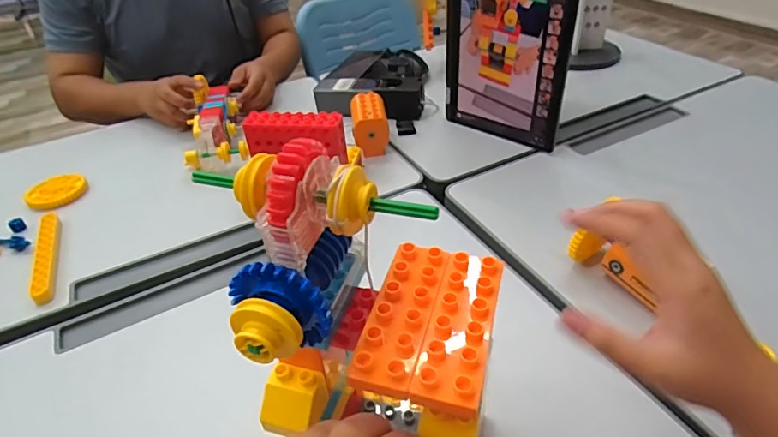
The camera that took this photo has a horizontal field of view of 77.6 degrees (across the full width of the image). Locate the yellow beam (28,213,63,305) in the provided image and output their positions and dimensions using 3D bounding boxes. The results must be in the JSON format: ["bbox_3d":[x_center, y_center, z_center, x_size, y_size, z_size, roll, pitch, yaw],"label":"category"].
[{"bbox_3d":[-0.432,0.046,0.610,0.021,0.016,0.174,-20,41,-18],"label":"yellow beam"}]

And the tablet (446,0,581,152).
[{"bbox_3d":[0.166,-0.255,0.700,0.199,0.313,0.011,25,47,32],"label":"tablet"}]

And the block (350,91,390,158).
[{"bbox_3d":[-0.030,-0.150,0.767,0.055,0.070,0.079,-6,39,-2],"label":"block"}]

